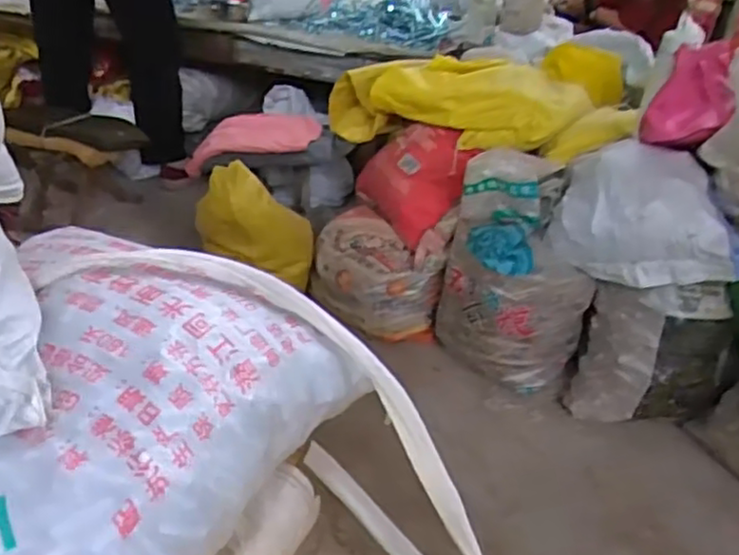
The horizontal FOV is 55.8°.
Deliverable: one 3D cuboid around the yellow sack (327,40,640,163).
[{"bbox_3d":[0.229,-0.376,1.573,0.661,0.236,0.322,10,32,4],"label":"yellow sack"}]

